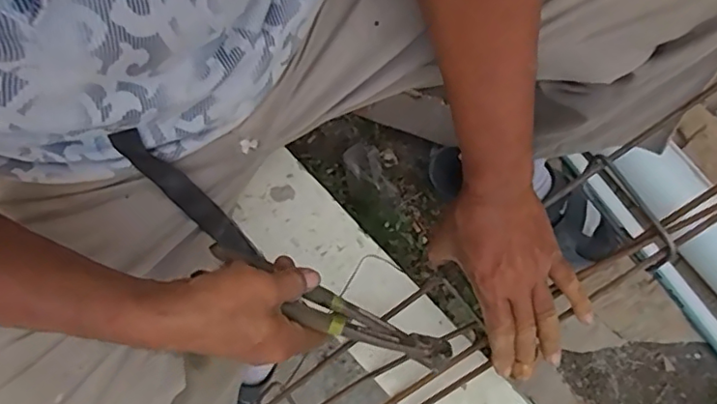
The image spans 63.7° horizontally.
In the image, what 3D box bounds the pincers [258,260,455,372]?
[{"bbox_3d":[-0.023,0.090,0.479,0.216,0.043,0.032,26,80,-3],"label":"pincers"}]

